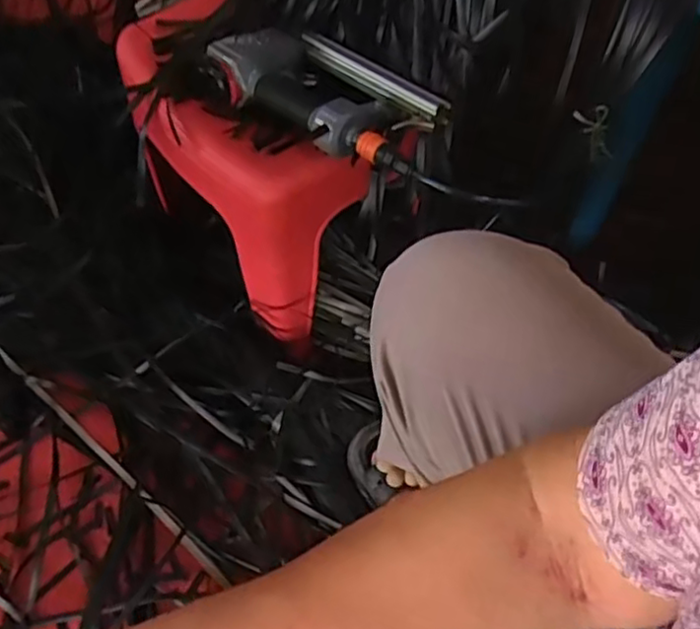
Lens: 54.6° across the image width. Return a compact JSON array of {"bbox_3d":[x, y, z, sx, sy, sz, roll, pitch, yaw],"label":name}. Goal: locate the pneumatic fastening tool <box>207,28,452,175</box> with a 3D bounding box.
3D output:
[{"bbox_3d":[-0.014,-0.241,0.712,0.259,0.048,0.146,33,61,17],"label":"pneumatic fastening tool"}]

